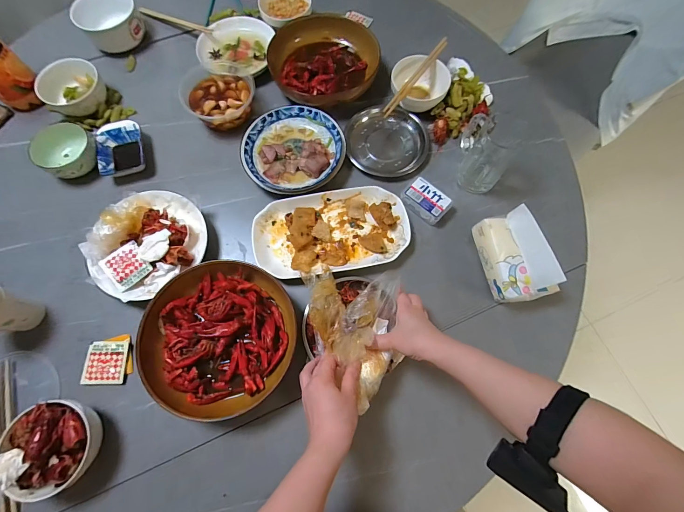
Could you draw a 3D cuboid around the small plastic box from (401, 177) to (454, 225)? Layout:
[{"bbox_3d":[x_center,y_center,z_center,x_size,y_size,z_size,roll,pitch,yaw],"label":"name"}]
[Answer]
[{"bbox_3d":[0.156,-0.103,0.585,0.083,0.027,0.053,42,75,12],"label":"small plastic box"}]

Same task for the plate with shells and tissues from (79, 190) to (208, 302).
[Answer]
[{"bbox_3d":[-0.339,-0.025,0.546,0.198,0.070,0.185,-40,77,-13],"label":"plate with shells and tissues"}]

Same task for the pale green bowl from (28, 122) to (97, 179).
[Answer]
[{"bbox_3d":[-0.520,-0.195,0.606,0.106,0.053,0.103,38,74,11],"label":"pale green bowl"}]

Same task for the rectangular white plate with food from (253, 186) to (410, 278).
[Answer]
[{"bbox_3d":[-0.019,-0.041,0.574,0.274,0.046,0.151,-9,72,-5],"label":"rectangular white plate with food"}]

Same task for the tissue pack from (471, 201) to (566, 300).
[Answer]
[{"bbox_3d":[0.282,0.002,0.527,0.078,0.081,0.144,-15,72,-6],"label":"tissue pack"}]

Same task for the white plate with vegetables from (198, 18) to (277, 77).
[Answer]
[{"bbox_3d":[-0.242,-0.458,0.706,0.153,0.052,0.143,0,71,-1],"label":"white plate with vegetables"}]

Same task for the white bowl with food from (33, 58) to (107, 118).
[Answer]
[{"bbox_3d":[-0.545,-0.334,0.647,0.114,0.073,0.104,0,71,-1],"label":"white bowl with food"}]

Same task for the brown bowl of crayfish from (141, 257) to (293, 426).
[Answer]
[{"bbox_3d":[-0.186,0.126,0.499,0.217,0.068,0.227,0,71,-1],"label":"brown bowl of crayfish"}]

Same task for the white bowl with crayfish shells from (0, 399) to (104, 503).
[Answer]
[{"bbox_3d":[-0.398,0.264,0.438,0.109,0.081,0.113,0,71,-1],"label":"white bowl with crayfish shells"}]

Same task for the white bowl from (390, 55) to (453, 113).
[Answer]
[{"bbox_3d":[0.158,-0.350,0.658,0.113,0.075,0.105,0,71,-1],"label":"white bowl"}]

